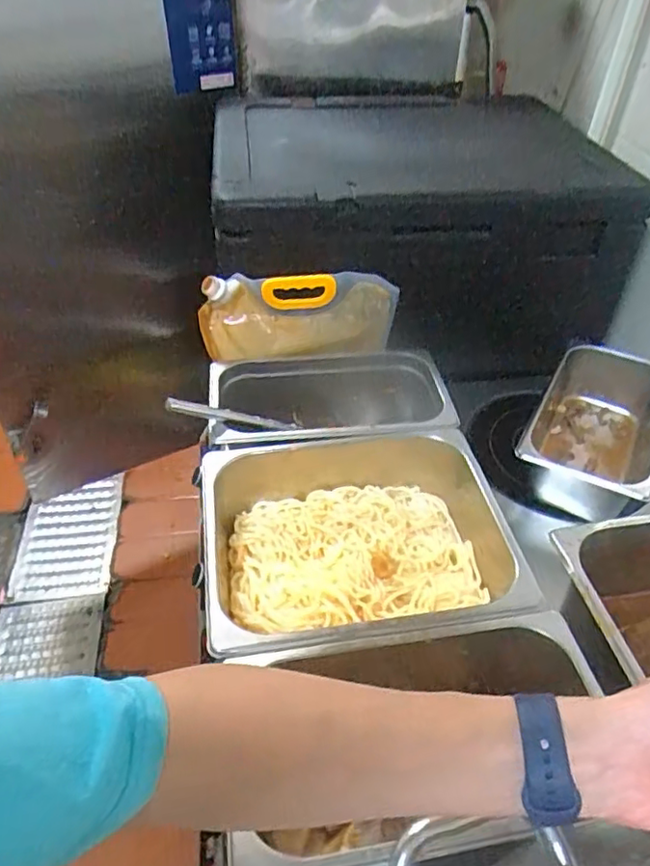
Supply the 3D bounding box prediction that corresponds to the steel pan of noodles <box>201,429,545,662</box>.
[{"bbox_3d":[0.049,0.125,0.689,0.348,0.109,0.265,-5,40,-9],"label":"steel pan of noodles"}]

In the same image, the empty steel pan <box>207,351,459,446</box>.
[{"bbox_3d":[0.008,-0.019,0.860,0.328,0.100,0.182,-4,40,-8],"label":"empty steel pan"}]

